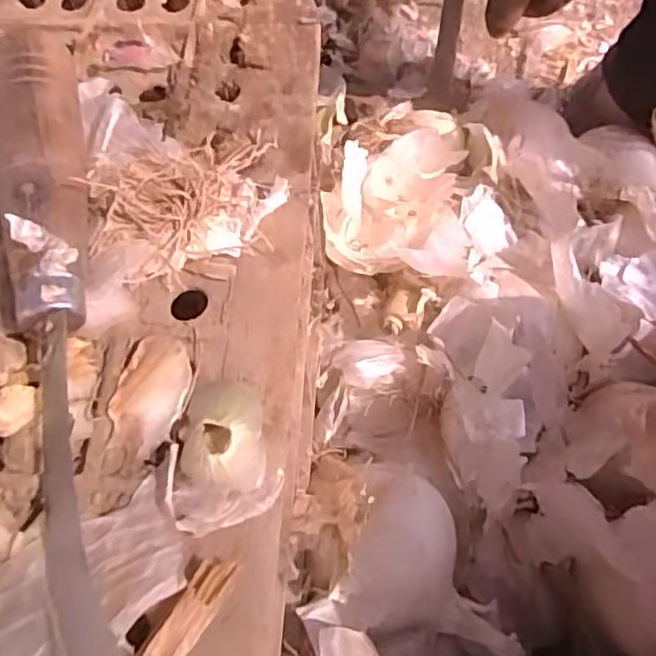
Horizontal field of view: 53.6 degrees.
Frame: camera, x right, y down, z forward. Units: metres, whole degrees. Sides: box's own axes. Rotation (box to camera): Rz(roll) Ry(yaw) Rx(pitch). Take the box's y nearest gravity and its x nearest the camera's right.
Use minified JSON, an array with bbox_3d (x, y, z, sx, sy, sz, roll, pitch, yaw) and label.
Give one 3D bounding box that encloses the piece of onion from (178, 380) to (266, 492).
[{"bbox_3d":[-0.026,0.025,0.158,0.020,0.007,0.029,-7,61,-2],"label":"piece of onion"}]

